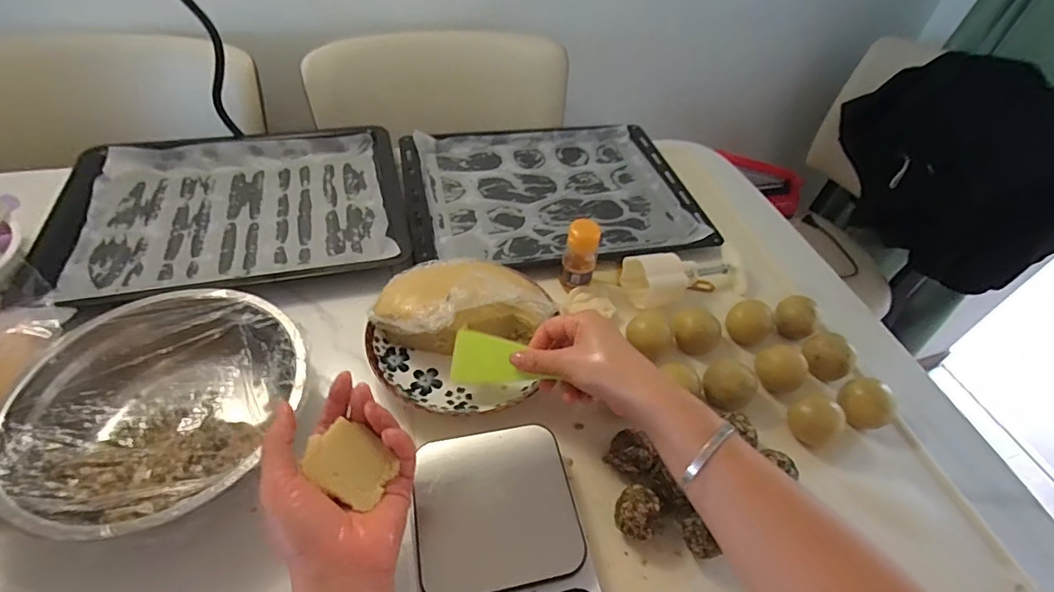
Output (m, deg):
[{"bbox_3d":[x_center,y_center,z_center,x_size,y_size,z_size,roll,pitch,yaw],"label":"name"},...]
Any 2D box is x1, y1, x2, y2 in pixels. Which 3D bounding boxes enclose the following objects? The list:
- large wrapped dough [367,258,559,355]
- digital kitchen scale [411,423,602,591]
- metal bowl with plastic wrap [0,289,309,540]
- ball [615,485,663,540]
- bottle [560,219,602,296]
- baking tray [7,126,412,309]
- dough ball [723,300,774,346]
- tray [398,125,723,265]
[{"bbox_3d":[-0.067,0.005,0.526,0.176,0.078,0.100,-6,48,-12],"label":"large wrapped dough"},{"bbox_3d":[-0.020,0.192,0.386,0.127,0.037,0.177,-6,48,-12],"label":"digital kitchen scale"},{"bbox_3d":[-0.299,0.092,0.420,0.208,0.070,0.208,3,47,-3],"label":"metal bowl with plastic wrap"},{"bbox_3d":[0.088,0.179,0.413,0.032,0.036,0.040,24,49,15],"label":"ball"},{"bbox_3d":[0.061,-0.042,0.575,0.036,0.092,0.031,12,47,5],"label":"bottle"},{"bbox_3d":[-0.357,-0.111,0.633,0.389,0.032,0.321,-10,49,-15],"label":"baking tray"},{"bbox_3d":[0.252,0.029,0.569,0.047,0.038,0.044,3,47,-3],"label":"dough ball"},{"bbox_3d":[0.032,-0.162,0.730,0.396,0.023,0.292,-4,48,-10],"label":"tray"}]

